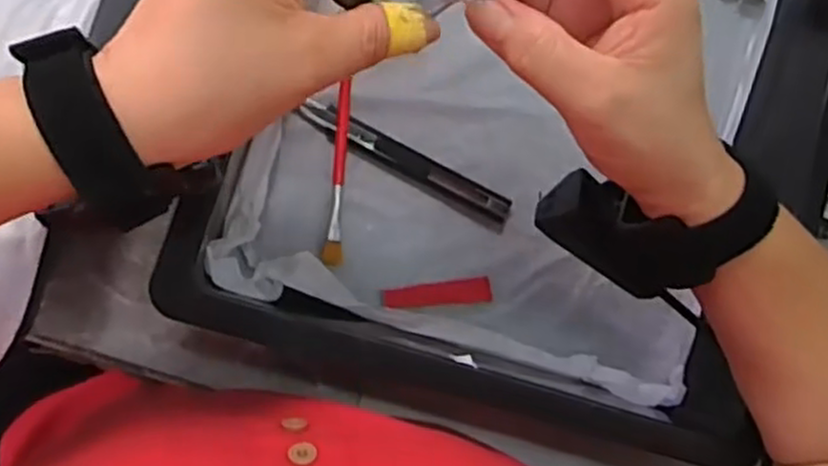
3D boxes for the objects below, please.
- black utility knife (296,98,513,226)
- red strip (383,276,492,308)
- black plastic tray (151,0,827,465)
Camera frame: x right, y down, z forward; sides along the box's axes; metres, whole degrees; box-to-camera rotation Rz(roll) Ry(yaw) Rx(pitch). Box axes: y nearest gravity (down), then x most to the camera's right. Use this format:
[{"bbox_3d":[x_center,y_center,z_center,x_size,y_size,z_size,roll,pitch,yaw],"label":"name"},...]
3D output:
[{"bbox_3d":[-0.004,-0.042,0.444,0.134,0.006,0.016,28,85,-8],"label":"black utility knife"},{"bbox_3d":[0.014,0.036,0.445,0.063,0.007,0.014,-5,90,-9],"label":"red strip"},{"bbox_3d":[0.095,-0.154,0.432,0.321,0.091,0.499,17,86,-9],"label":"black plastic tray"}]

